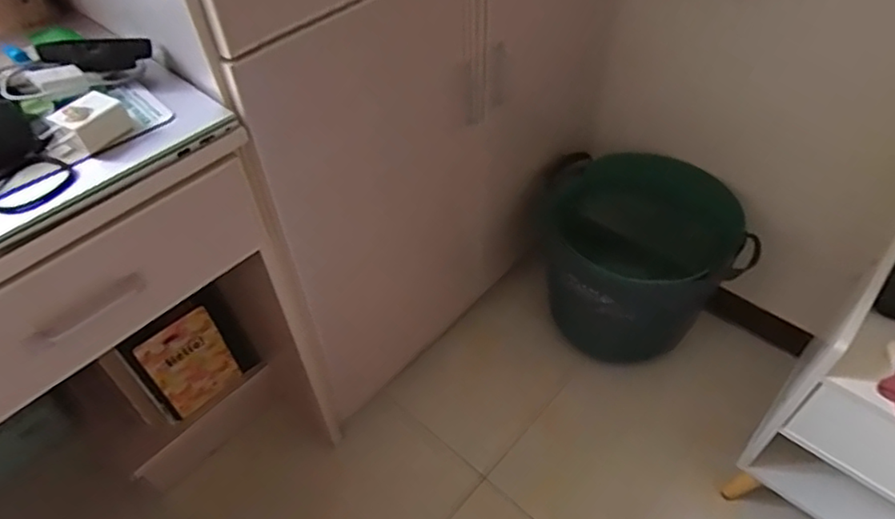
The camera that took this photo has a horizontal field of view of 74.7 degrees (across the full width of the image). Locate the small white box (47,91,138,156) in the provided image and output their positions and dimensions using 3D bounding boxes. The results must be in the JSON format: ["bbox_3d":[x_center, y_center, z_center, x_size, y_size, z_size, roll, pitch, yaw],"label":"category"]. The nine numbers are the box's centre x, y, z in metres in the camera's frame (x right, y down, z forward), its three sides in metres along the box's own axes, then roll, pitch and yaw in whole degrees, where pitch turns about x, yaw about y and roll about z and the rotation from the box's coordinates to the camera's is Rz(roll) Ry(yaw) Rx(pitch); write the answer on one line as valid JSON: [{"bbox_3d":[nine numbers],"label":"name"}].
[{"bbox_3d":[-0.324,-0.127,0.538,0.041,0.035,0.048,16,50,16],"label":"small white box"}]

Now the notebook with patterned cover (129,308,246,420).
[{"bbox_3d":[-0.444,0.183,1.015,0.133,0.193,0.026,-36,56,-26],"label":"notebook with patterned cover"}]

